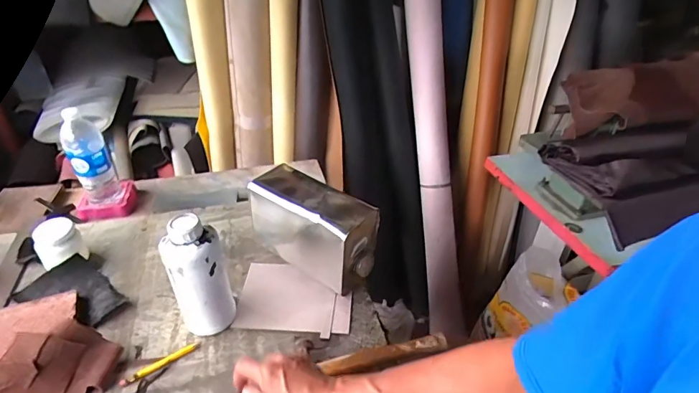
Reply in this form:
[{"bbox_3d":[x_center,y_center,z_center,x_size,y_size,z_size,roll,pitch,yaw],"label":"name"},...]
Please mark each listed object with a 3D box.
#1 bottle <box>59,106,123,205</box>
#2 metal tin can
[{"bbox_3d":[-0.583,-0.082,0.977,0.075,0.241,0.081,-18,38,-23],"label":"bottle"},{"bbox_3d":[-0.082,0.062,0.836,0.256,0.166,0.110,22,41,30],"label":"metal tin can"}]

